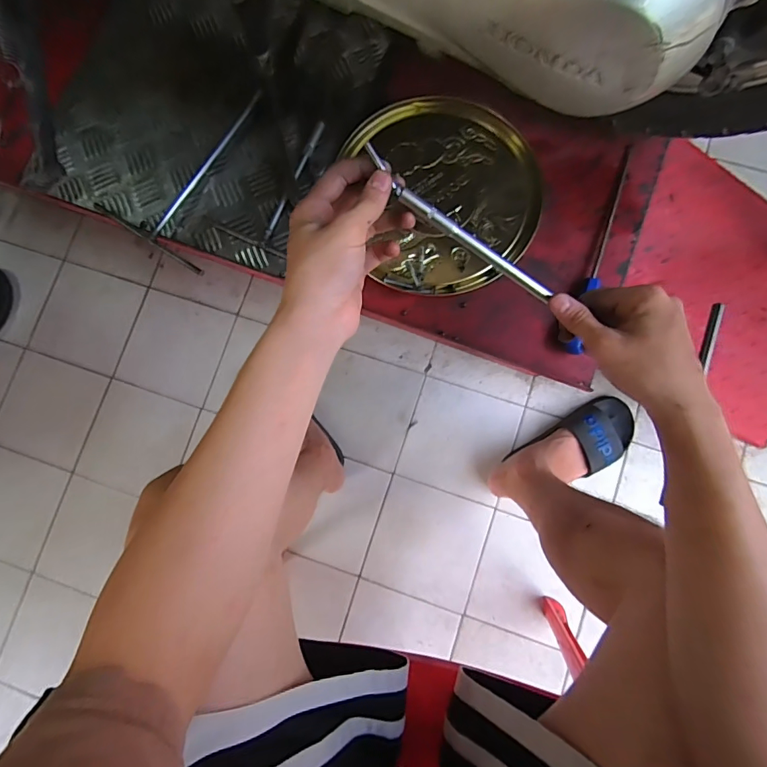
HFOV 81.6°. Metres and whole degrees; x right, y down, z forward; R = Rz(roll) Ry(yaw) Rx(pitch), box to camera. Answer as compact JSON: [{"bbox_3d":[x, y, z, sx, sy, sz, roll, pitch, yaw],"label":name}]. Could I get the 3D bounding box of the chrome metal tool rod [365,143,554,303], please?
[{"bbox_3d":[0.058,-0.116,0.335,0.173,0.012,0.013,32,86,-14],"label":"chrome metal tool rod"}]

